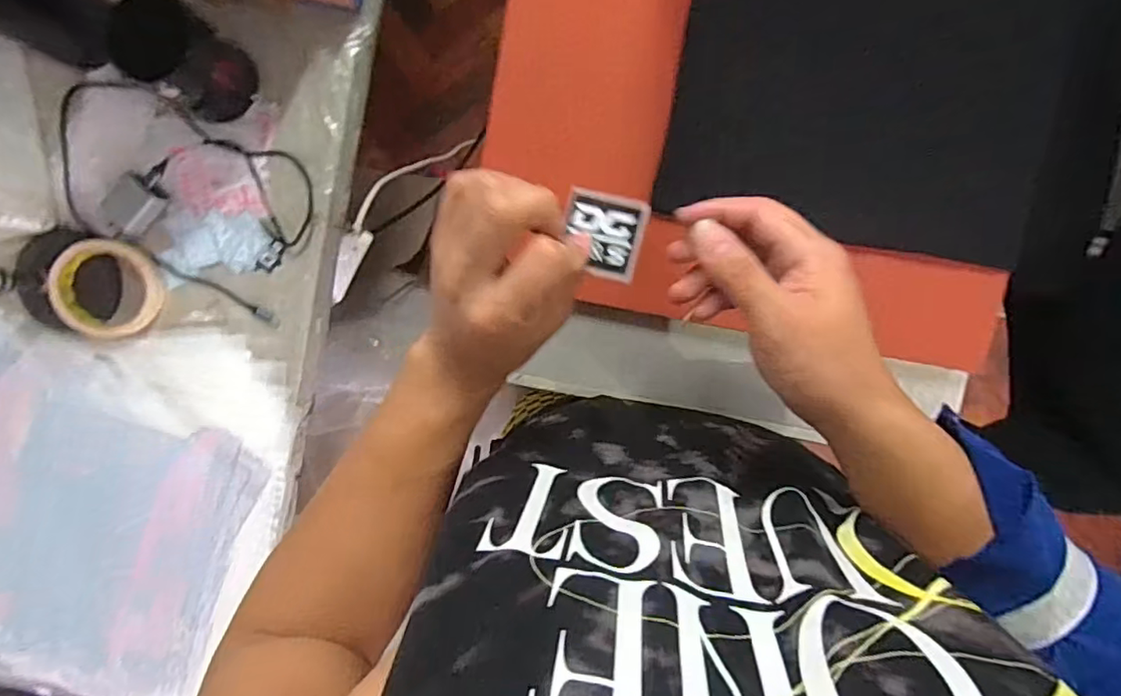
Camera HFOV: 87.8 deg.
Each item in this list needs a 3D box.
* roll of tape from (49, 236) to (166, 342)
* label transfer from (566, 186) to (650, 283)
[{"bbox_3d":[-0.460,-0.061,0.590,0.094,0.030,0.101,0,94,3],"label":"roll of tape"},{"bbox_3d":[0.023,-0.060,0.310,0.041,0.004,0.043,13,88,6],"label":"label transfer"}]

